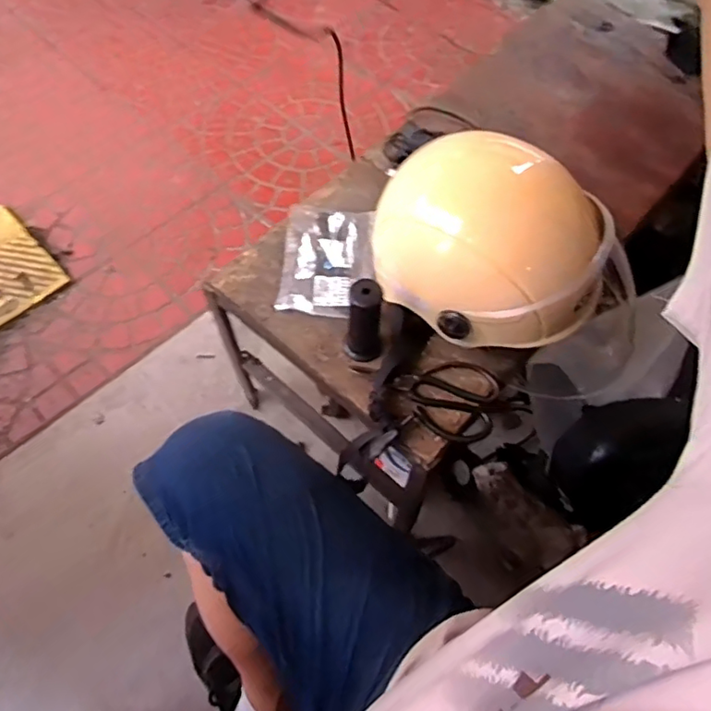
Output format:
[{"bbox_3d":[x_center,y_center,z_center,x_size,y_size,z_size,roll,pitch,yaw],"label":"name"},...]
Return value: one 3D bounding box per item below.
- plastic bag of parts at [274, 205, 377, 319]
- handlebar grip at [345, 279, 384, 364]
[{"bbox_3d":[-0.033,-0.120,0.736,0.107,0.022,0.161,5,64,-1],"label":"plastic bag of parts"},{"bbox_3d":[0.008,-0.035,0.630,0.039,0.107,0.036,0,64,-3],"label":"handlebar grip"}]

